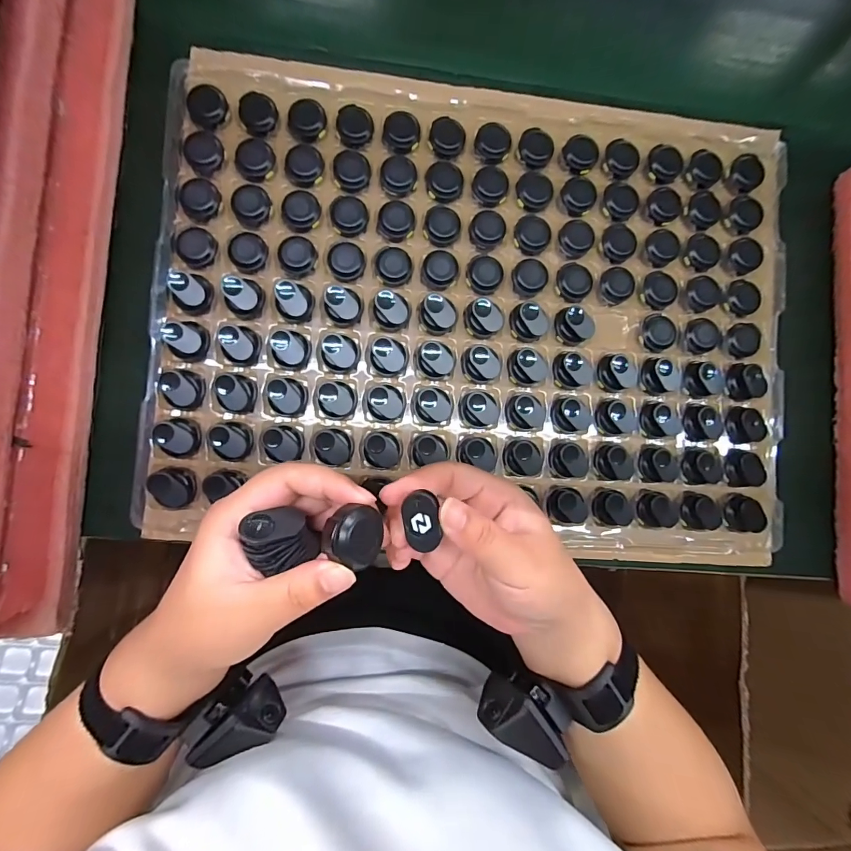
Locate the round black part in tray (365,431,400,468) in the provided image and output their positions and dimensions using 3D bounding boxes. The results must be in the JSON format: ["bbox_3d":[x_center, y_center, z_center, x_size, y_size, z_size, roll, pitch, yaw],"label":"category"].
[{"bbox_3d":[-0.033,0.018,0.311,0.026,0.015,0.027,1,87,-5],"label":"round black part in tray"}]

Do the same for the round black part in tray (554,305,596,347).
[{"bbox_3d":[0.121,-0.081,0.330,0.030,0.013,0.029,0,87,-5],"label":"round black part in tray"}]

